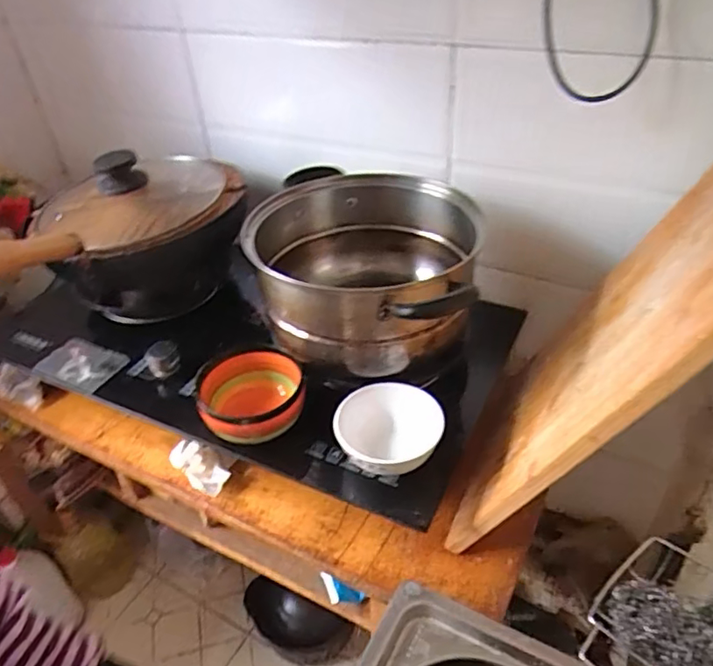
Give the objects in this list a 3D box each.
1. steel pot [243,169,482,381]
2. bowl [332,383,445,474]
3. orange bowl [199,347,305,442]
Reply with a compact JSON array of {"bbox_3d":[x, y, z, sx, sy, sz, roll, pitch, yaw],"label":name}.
[{"bbox_3d":[0.004,-0.077,0.692,0.274,0.137,0.250,-3,38,2],"label":"steel pot"},{"bbox_3d":[0.034,0.115,0.635,0.119,0.058,0.109,-3,38,2],"label":"bowl"},{"bbox_3d":[-0.123,0.077,0.680,0.118,0.056,0.116,-7,38,-2],"label":"orange bowl"}]

